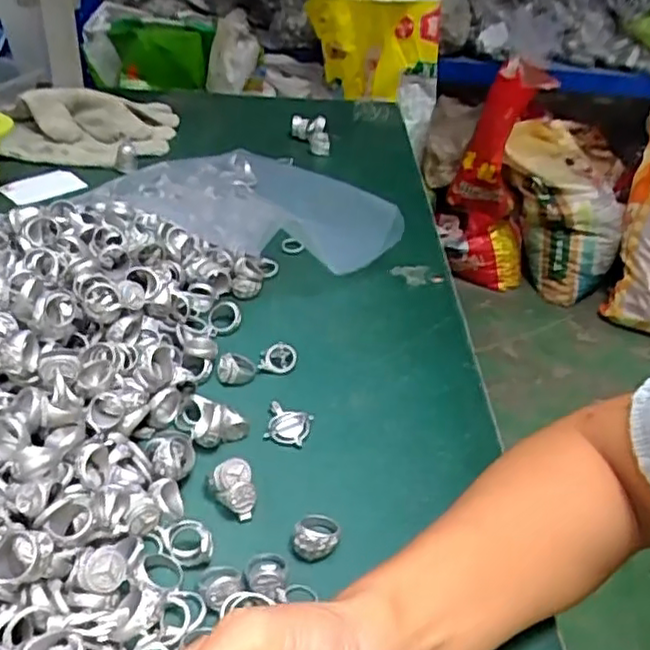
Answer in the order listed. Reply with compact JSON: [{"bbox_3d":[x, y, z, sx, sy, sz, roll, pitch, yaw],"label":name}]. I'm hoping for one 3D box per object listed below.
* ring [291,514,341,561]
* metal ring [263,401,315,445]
[{"bbox_3d":[-0.004,0.112,0.367,0.024,0.015,0.028,7,36,3],"label":"ring"},{"bbox_3d":[-0.023,0.063,0.440,0.028,0.007,0.030,9,36,5],"label":"metal ring"}]

